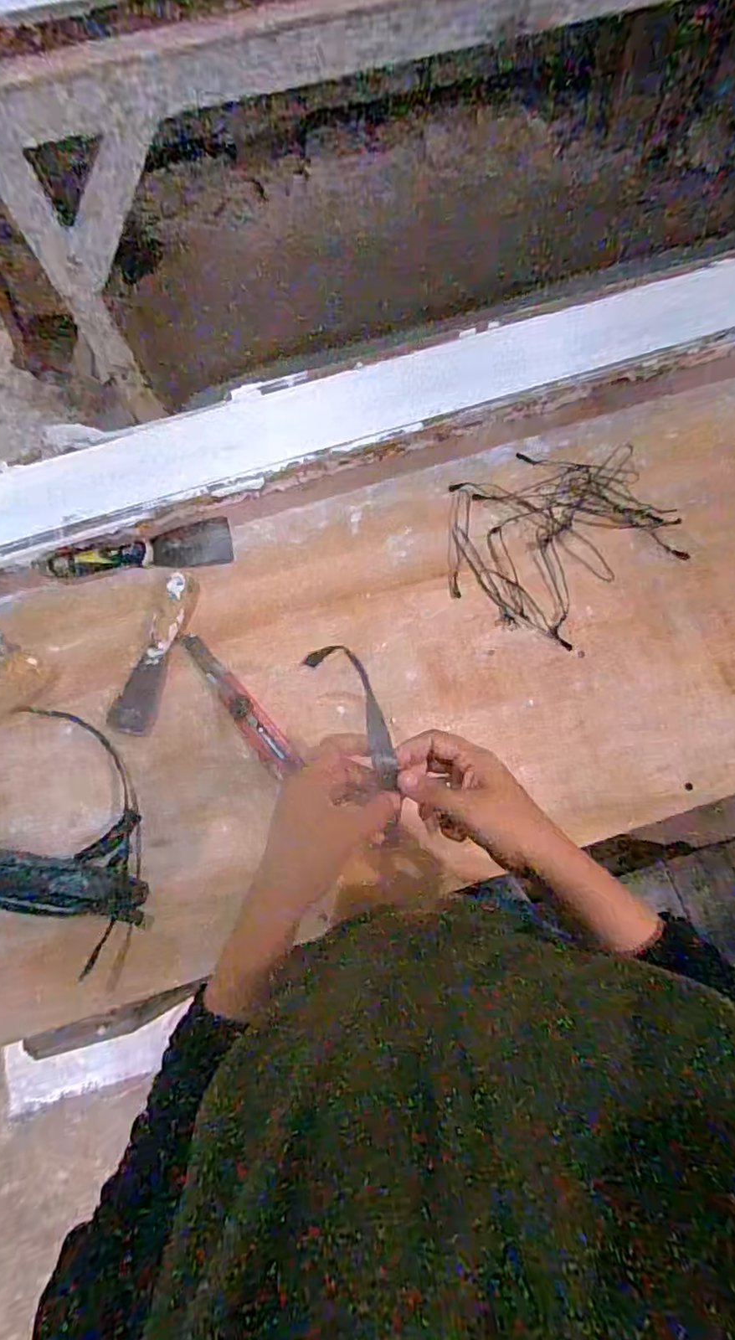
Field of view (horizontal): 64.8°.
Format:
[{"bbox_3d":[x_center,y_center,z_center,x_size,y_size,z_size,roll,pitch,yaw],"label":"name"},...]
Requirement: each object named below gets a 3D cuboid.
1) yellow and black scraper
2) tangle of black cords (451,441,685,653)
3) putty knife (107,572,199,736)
[{"bbox_3d":[-0.245,-0.132,0.634,0.188,0.016,0.054,-11,71,-4],"label":"yellow and black scraper"},{"bbox_3d":[0.215,-0.141,0.631,0.242,0.021,0.223,2,70,1],"label":"tangle of black cords"},{"bbox_3d":[-0.218,-0.022,0.593,0.044,0.018,0.173,13,71,5],"label":"putty knife"}]

